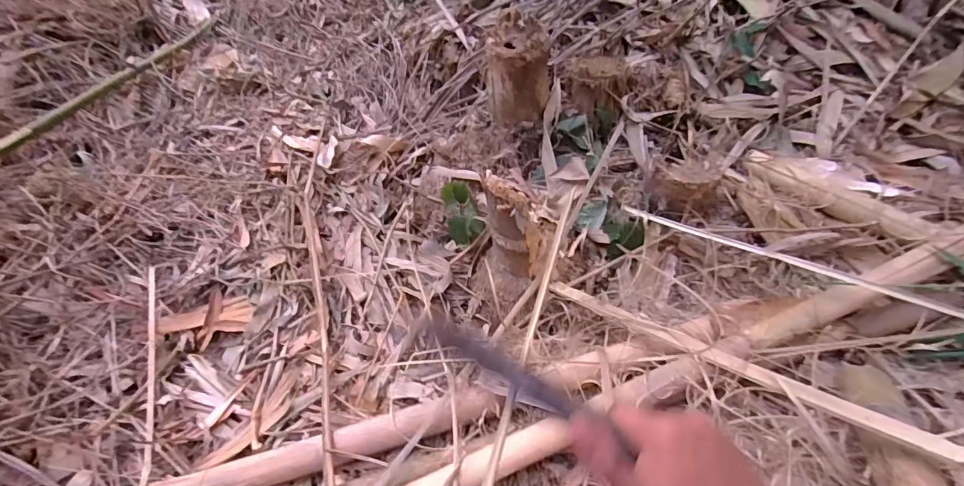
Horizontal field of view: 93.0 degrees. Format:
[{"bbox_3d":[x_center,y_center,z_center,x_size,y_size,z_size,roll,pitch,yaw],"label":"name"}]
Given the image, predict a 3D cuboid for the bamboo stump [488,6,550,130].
[{"bbox_3d":[0.073,-0.352,0.938,0.124,0.178,0.122,-8,45,-1],"label":"bamboo stump"}]

